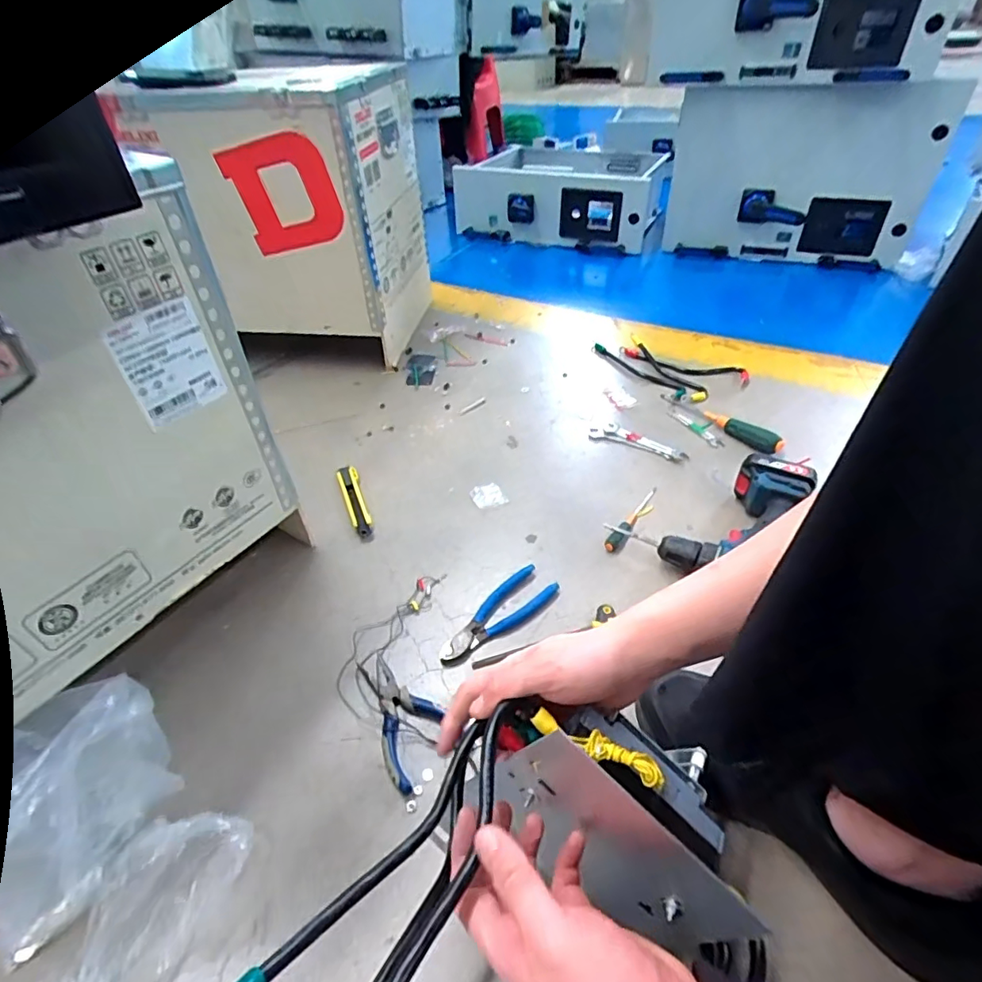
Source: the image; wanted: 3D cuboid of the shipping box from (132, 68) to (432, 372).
[{"bbox_3d":[-0.348,-0.535,1.039,0.363,0.408,0.317,4,43,9],"label":"shipping box"}]

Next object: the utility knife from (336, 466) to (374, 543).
[{"bbox_3d":[-0.204,0.016,0.803,0.031,0.014,0.161,-16,44,-13],"label":"utility knife"}]

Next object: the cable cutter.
[{"bbox_3d":[0.005,0.149,0.648,0.160,0.014,0.054,-30,48,-26],"label":"cable cutter"}]

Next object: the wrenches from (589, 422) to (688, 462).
[{"bbox_3d":[0.239,-0.081,0.874,0.158,0.006,0.045,21,48,25],"label":"wrenches"}]

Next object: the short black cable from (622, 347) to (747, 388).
[{"bbox_3d":[0.371,-0.249,1.055,0.253,0.009,0.069,20,48,24],"label":"short black cable"}]

